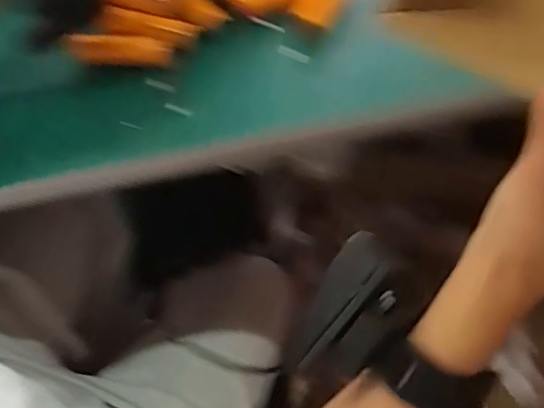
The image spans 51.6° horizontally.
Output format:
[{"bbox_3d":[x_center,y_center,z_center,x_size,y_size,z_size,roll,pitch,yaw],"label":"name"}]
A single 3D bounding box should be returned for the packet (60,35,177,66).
[{"bbox_3d":[-0.121,-0.122,0.449,0.081,0.021,0.004,2,20,-3],"label":"packet"}]

